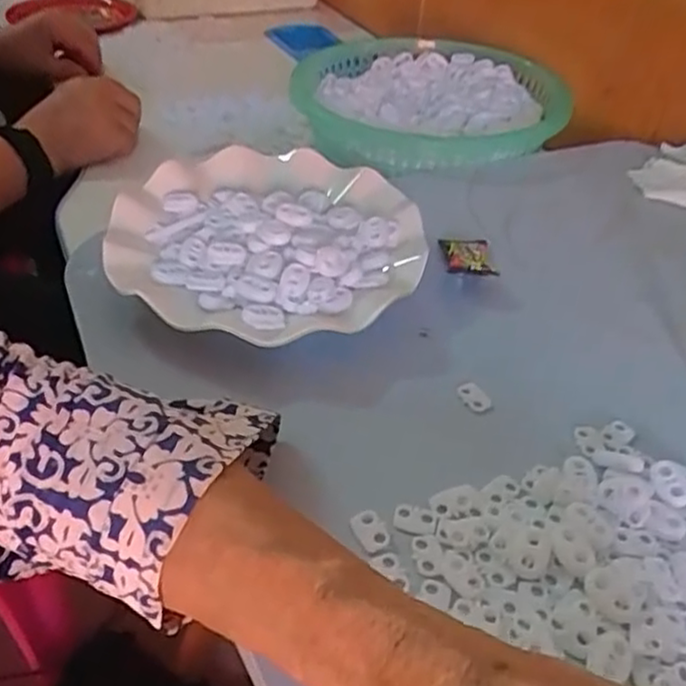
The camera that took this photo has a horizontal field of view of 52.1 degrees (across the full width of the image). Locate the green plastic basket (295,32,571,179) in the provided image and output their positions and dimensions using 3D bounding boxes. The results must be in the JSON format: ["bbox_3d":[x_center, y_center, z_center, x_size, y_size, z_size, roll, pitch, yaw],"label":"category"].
[{"bbox_3d":[0.076,-0.228,0.640,0.240,0.053,0.277,15,44,13],"label":"green plastic basket"}]

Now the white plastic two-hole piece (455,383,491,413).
[{"bbox_3d":[0.068,0.028,0.362,0.011,0.006,0.018,-23,48,-25],"label":"white plastic two-hole piece"}]

